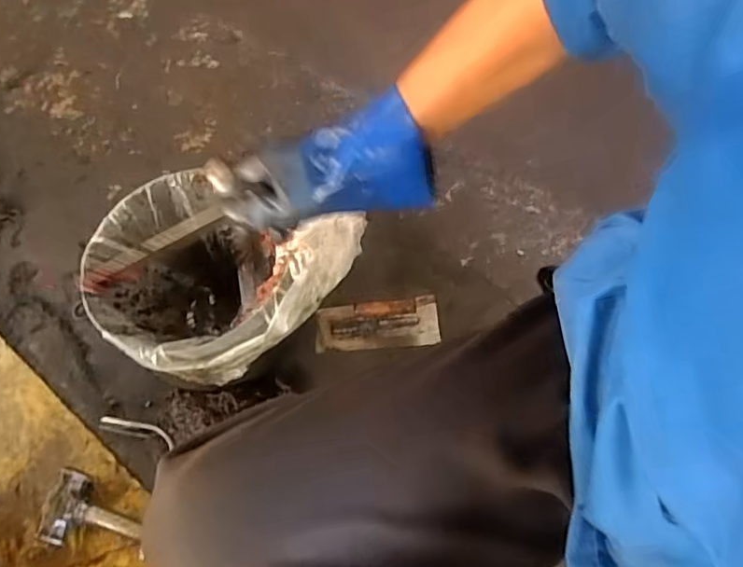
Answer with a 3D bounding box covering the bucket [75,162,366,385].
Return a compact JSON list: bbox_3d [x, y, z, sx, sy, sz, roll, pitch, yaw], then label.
[{"bbox_3d":[-0.217,0.006,0.868,0.317,0.224,0.337,-3,61,6],"label":"bucket"}]

